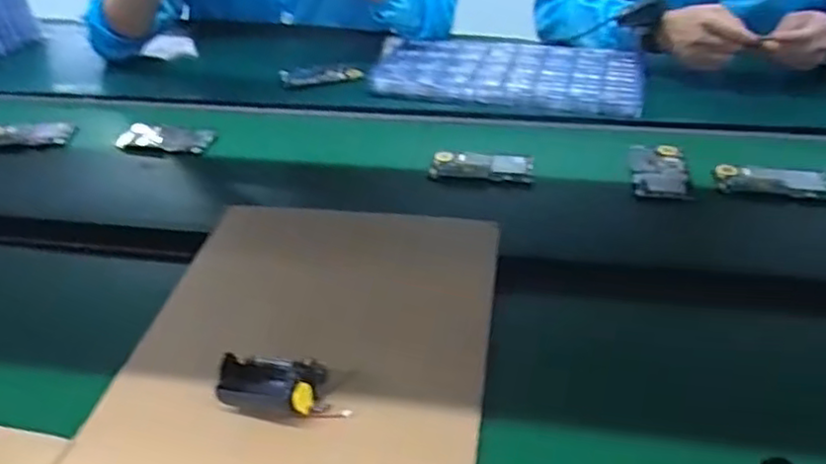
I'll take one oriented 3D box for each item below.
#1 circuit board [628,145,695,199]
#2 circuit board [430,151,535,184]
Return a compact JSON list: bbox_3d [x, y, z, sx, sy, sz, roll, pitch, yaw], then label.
[{"bbox_3d":[0.302,-0.081,0.841,0.068,0.011,0.114,4,35,7],"label":"circuit board"},{"bbox_3d":[0.087,-0.082,0.846,0.122,0.012,0.061,6,35,9],"label":"circuit board"}]

